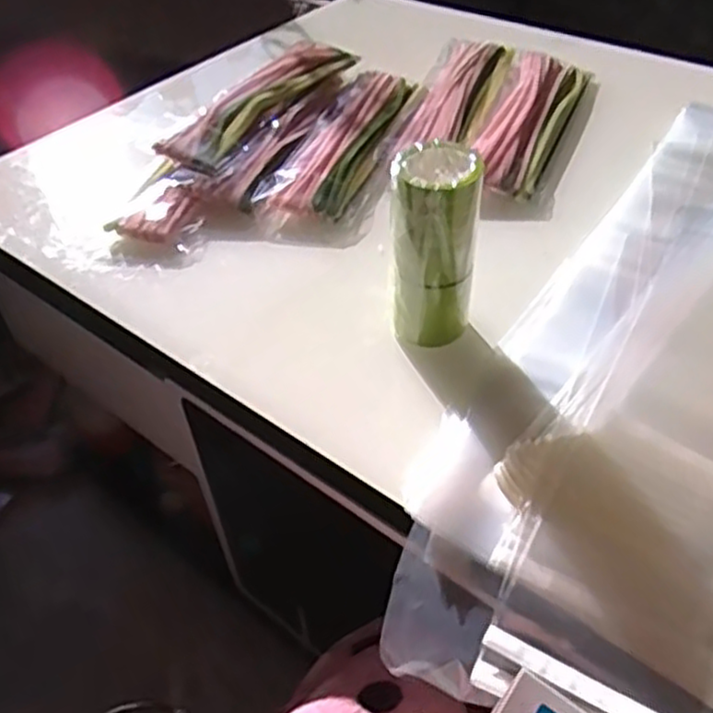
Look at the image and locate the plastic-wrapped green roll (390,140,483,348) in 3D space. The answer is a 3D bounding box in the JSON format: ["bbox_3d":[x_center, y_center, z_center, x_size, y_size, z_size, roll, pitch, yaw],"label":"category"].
[{"bbox_3d":[0.060,-0.080,0.563,0.058,0.156,0.068,5,46,9],"label":"plastic-wrapped green roll"}]

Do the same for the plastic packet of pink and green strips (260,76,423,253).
[{"bbox_3d":[-0.003,-0.236,0.805,0.109,0.012,0.325,10,47,13],"label":"plastic packet of pink and green strips"}]

